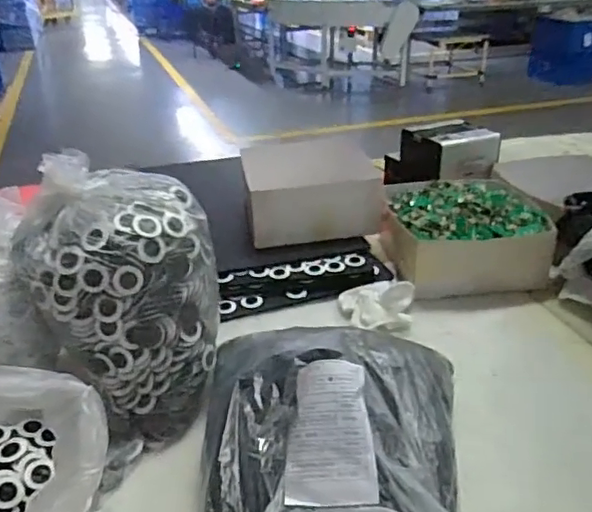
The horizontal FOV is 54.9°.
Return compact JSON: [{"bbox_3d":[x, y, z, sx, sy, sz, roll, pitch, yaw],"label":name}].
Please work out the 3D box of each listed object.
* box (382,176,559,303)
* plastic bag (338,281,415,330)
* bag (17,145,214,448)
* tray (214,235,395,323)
[{"bbox_3d":[0.252,-0.038,0.875,0.224,0.099,0.243,-3,29,-3],"label":"box"},{"bbox_3d":[0.109,0.055,0.762,0.083,0.052,0.092,-10,30,-15],"label":"plastic bag"},{"bbox_3d":[-0.179,0.038,0.589,0.179,0.231,0.161,5,29,12],"label":"bag"},{"bbox_3d":[0.011,0.029,0.826,0.257,0.042,0.099,-12,30,-18],"label":"tray"}]

